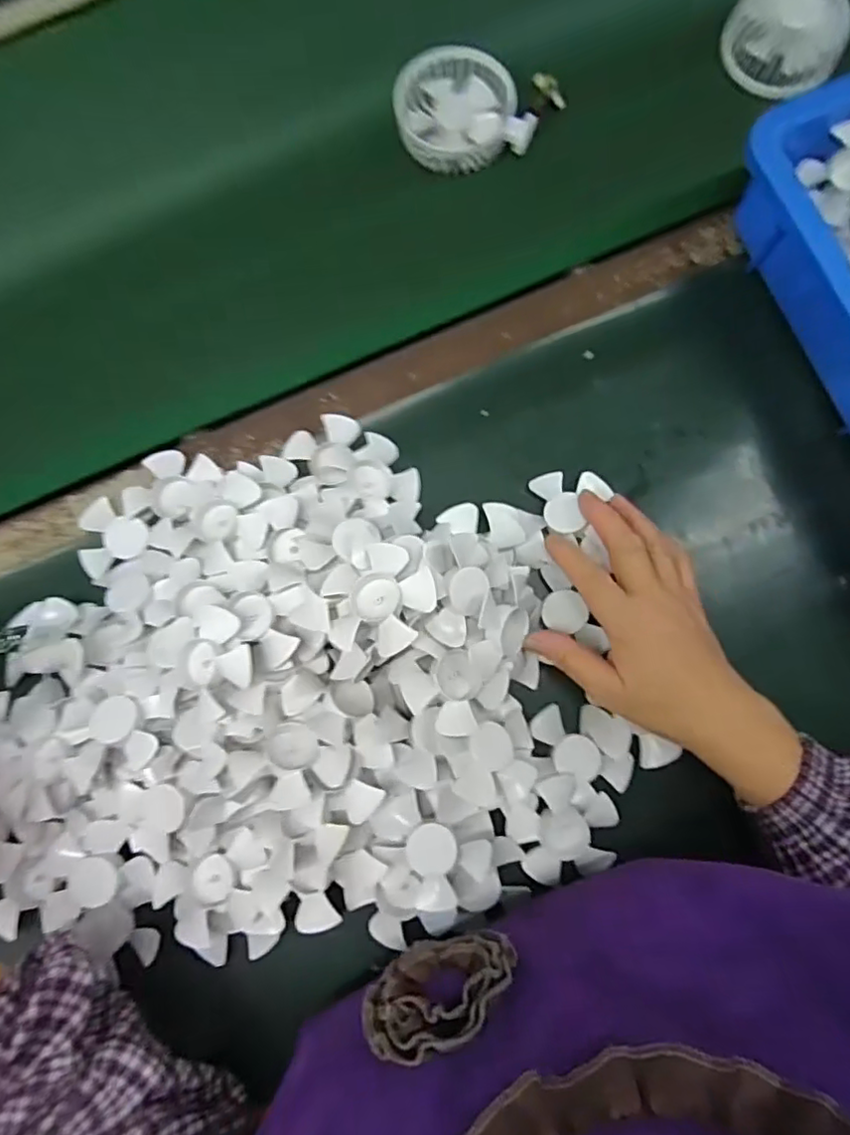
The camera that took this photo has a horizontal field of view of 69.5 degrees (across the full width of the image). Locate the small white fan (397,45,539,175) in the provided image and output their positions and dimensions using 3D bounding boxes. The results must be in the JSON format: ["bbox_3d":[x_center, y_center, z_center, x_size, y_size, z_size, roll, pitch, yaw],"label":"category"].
[{"bbox_3d":[0.030,-0.361,0.481,0.102,0.034,0.083,-2,77,-1],"label":"small white fan"}]

